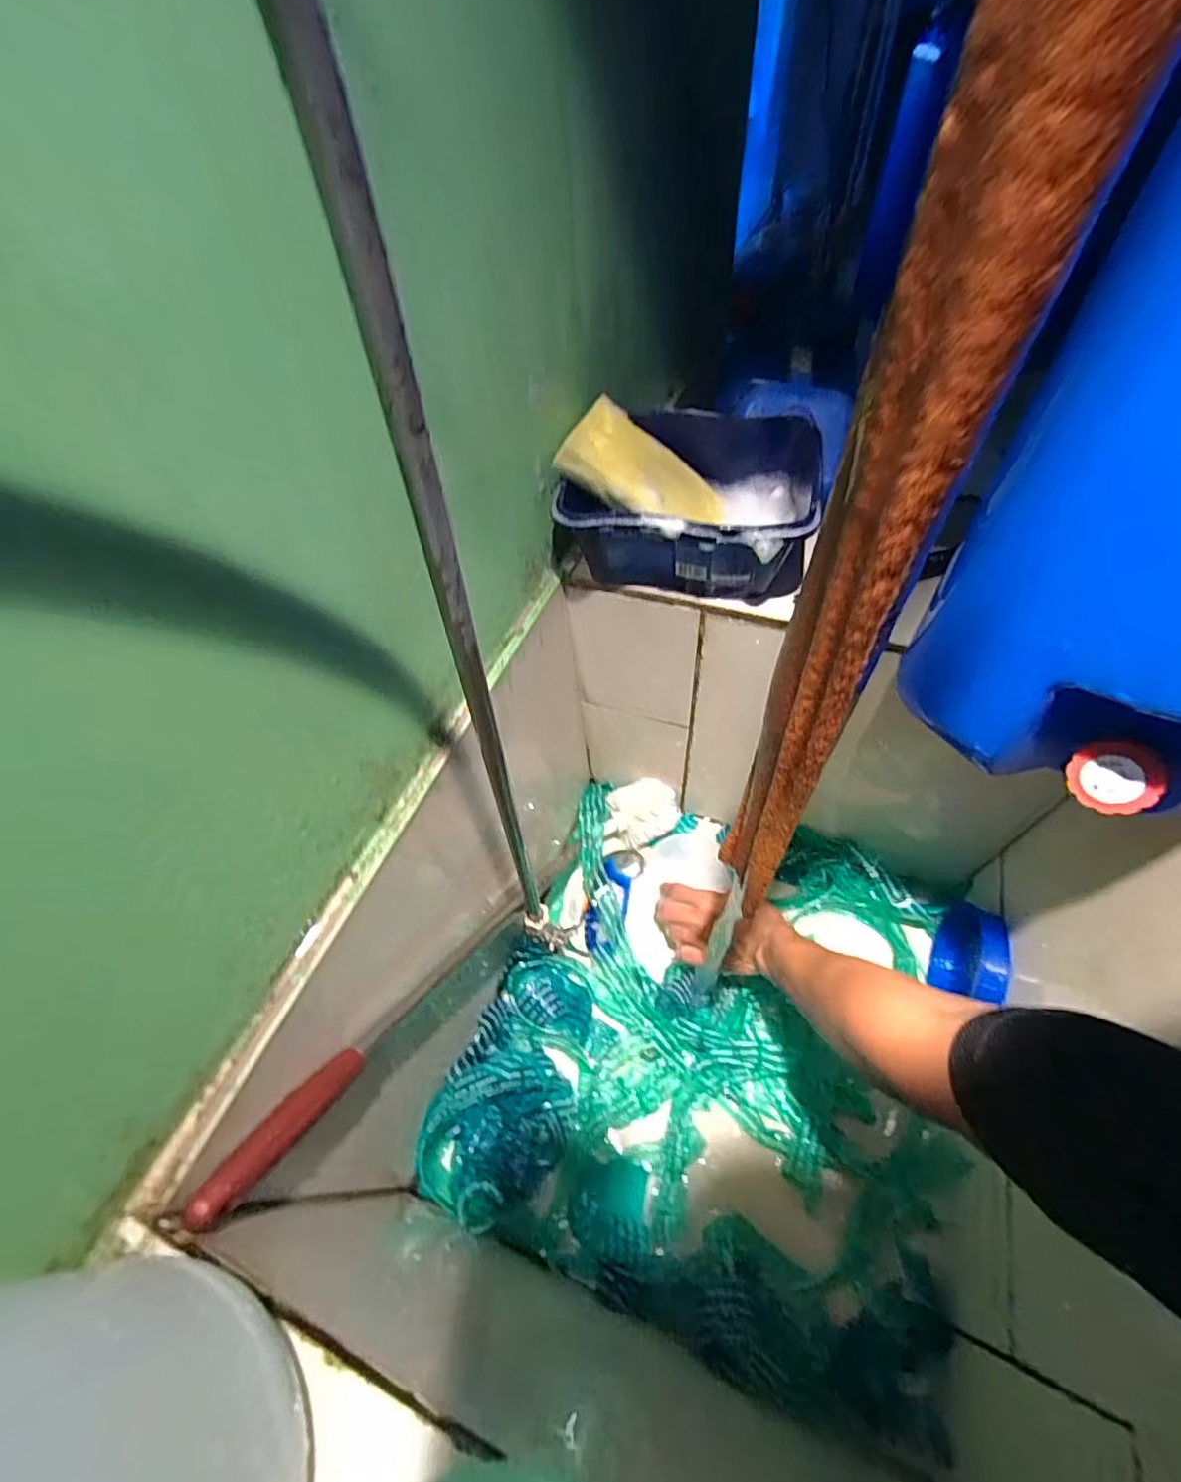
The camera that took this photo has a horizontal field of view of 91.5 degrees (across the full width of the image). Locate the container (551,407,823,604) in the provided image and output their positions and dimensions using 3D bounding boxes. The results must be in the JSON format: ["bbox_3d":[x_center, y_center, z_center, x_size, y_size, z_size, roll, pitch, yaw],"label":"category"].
[{"bbox_3d":[0.085,-0.199,0.481,0.199,0.101,0.161,9,55,11],"label":"container"}]

